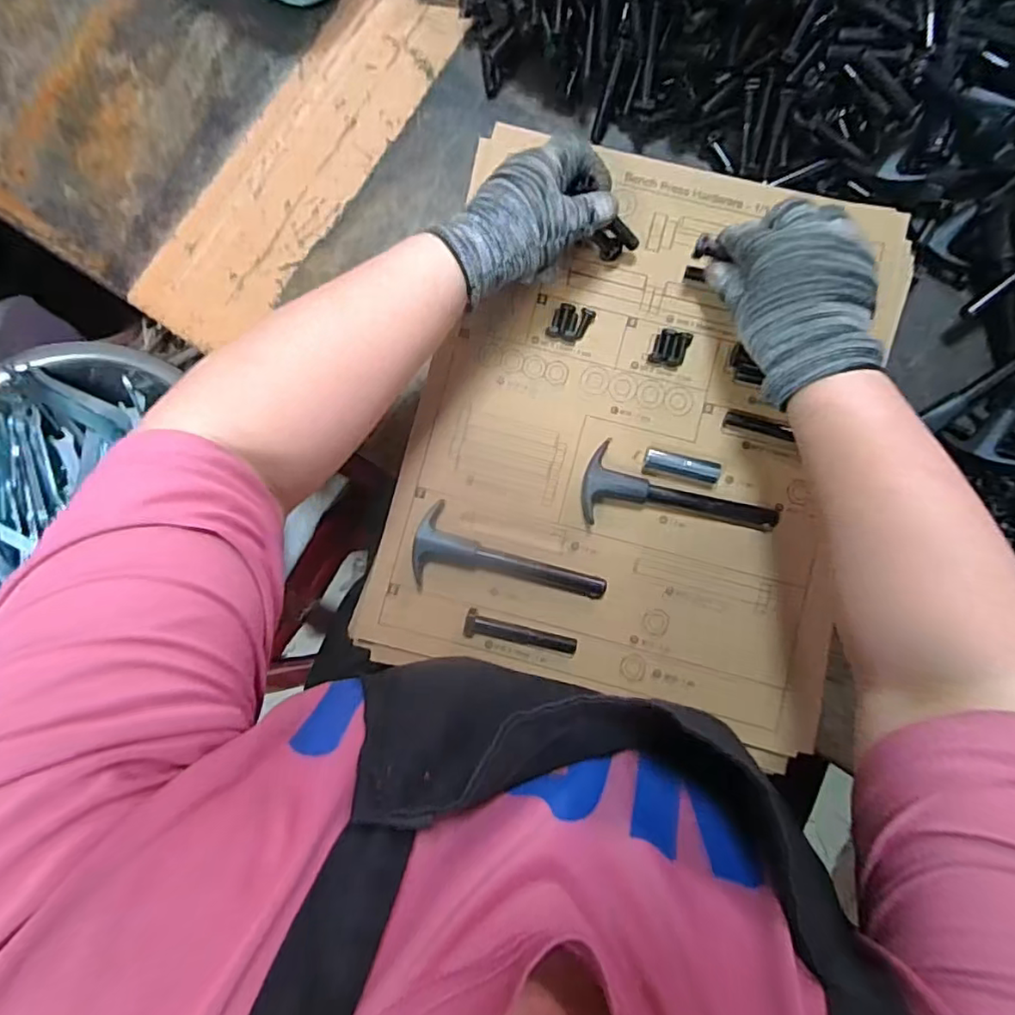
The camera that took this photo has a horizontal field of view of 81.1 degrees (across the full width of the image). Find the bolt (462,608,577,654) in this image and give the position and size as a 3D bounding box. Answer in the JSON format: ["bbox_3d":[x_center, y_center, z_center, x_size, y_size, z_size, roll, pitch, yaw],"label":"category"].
[{"bbox_3d":[0.009,0.083,0.395,0.074,0.012,0.019,9,87,3],"label":"bolt"}]

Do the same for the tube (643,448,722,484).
[{"bbox_3d":[0.119,-0.028,0.401,0.050,0.014,0.016,11,87,3],"label":"tube"}]

